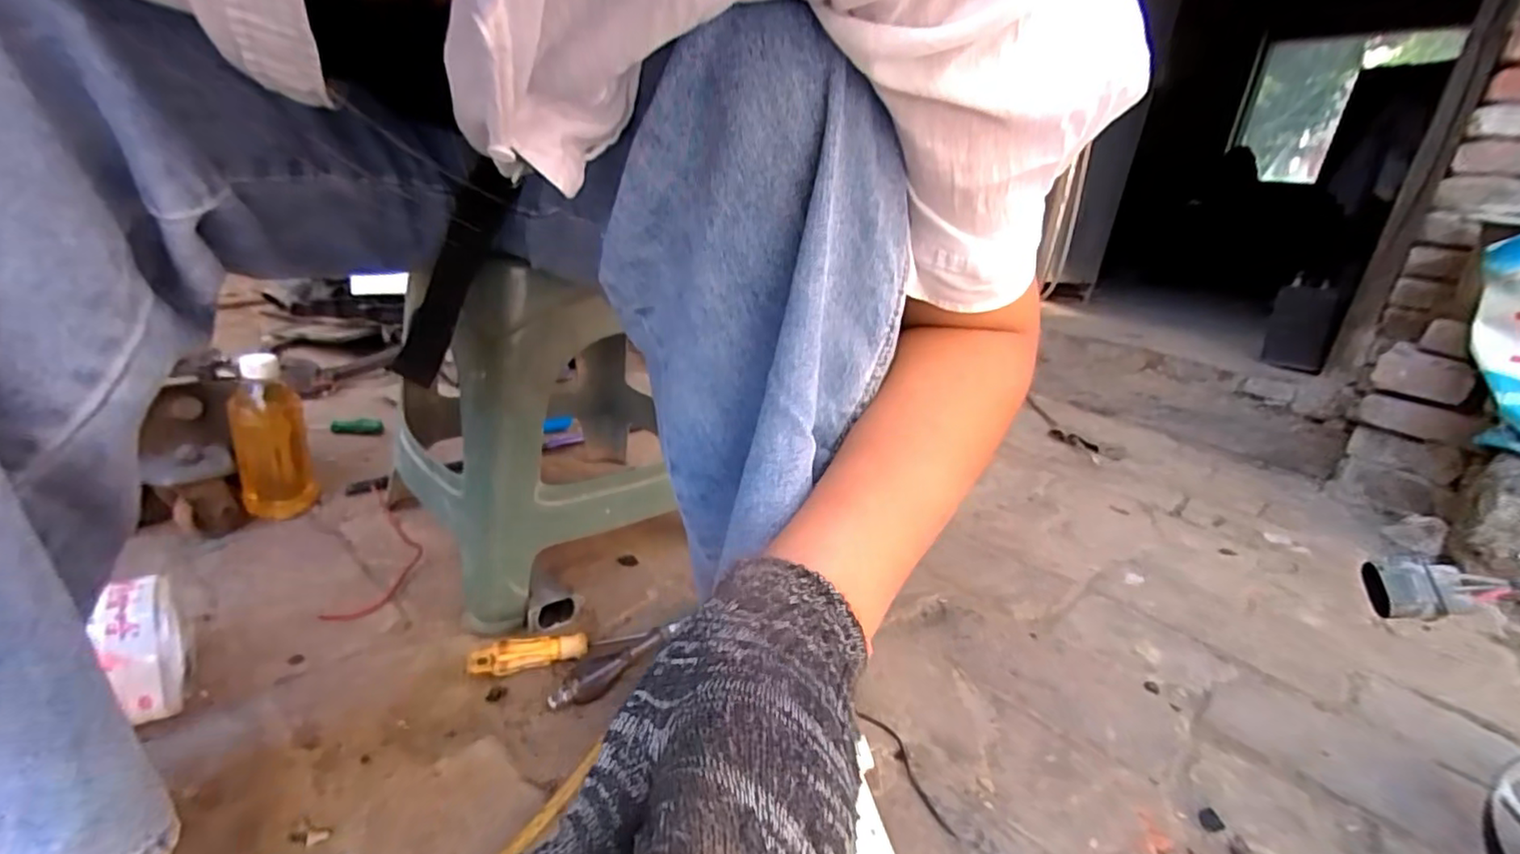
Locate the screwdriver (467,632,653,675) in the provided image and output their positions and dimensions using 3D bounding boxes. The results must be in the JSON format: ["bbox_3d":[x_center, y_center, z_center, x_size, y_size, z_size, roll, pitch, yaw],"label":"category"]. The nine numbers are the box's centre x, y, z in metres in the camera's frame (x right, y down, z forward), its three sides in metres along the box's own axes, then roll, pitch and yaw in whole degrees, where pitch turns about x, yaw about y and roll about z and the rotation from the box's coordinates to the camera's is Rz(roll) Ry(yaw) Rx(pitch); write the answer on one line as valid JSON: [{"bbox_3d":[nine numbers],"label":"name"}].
[{"bbox_3d":[-0.173,0.195,0.562,0.149,0.021,0.020,-2,23,-20],"label":"screwdriver"}]

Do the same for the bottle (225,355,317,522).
[{"bbox_3d":[-0.540,0.012,0.705,0.065,0.177,0.058,-9,27,-34],"label":"bottle"}]

